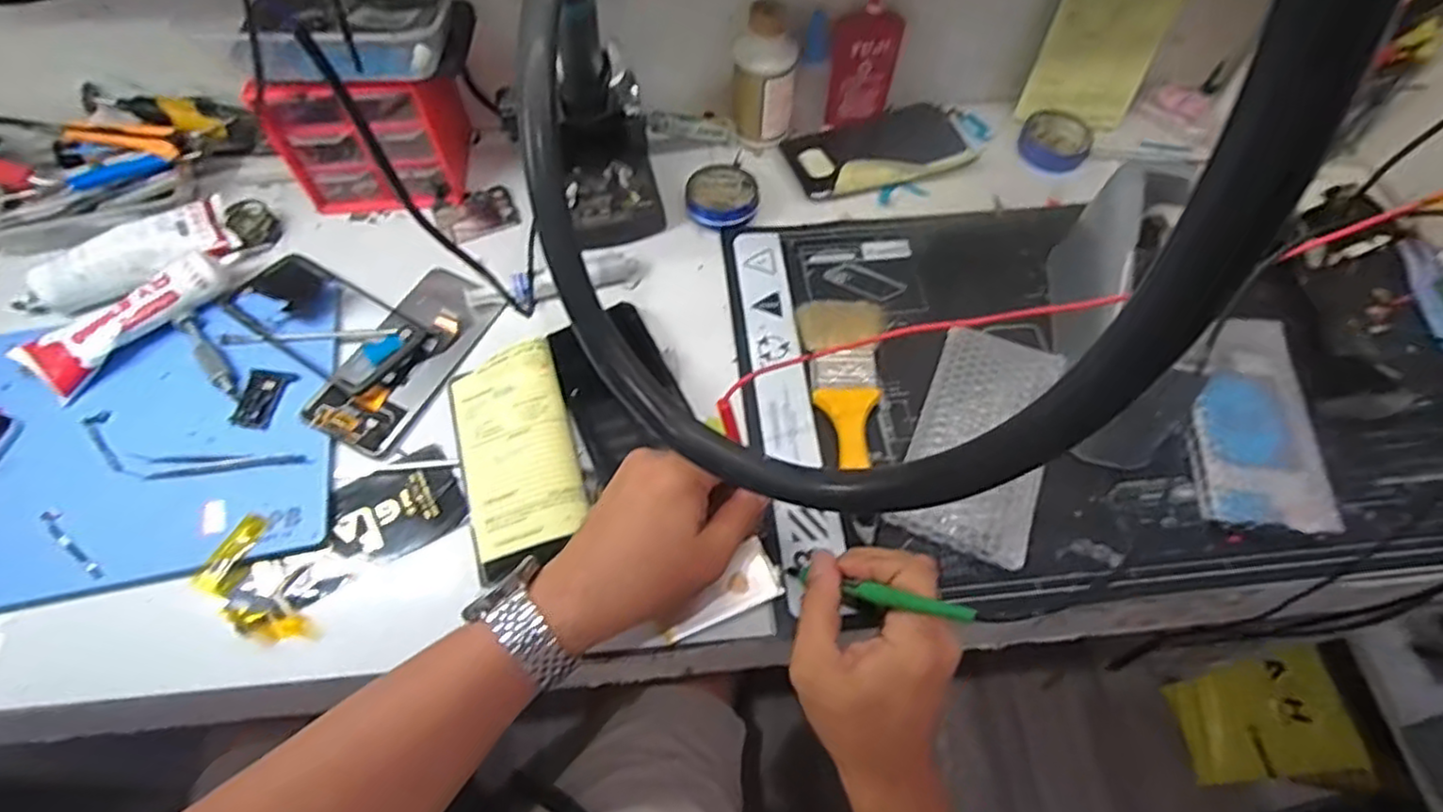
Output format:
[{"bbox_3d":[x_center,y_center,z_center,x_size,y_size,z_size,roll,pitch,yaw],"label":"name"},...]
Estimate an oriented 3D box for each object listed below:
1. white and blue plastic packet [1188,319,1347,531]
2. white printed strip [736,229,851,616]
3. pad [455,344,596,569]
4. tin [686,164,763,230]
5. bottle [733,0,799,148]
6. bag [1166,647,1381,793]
[{"bbox_3d":[0.377,0.005,0.513,0.087,0.012,0.167,6,62,3],"label":"white and blue plastic packet"},{"bbox_3d":[0.046,-0.015,0.528,0.041,0.016,0.298,-5,62,-3],"label":"white printed strip"},{"bbox_3d":[-0.141,0.030,0.495,0.075,0.024,0.144,-17,63,-9],"label":"pad"},{"bbox_3d":[0.001,-0.181,0.609,0.060,0.016,0.062,0,62,0],"label":"tin"},{"bbox_3d":[0.034,-0.279,0.609,0.047,0.110,0.044,38,68,18],"label":"bottle"},{"bbox_3d":[0.790,0.475,1.052,0.168,0.149,0.184,-12,62,-6],"label":"bag"}]

